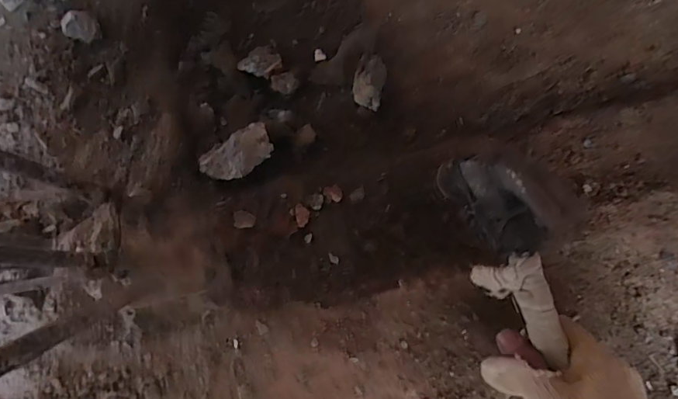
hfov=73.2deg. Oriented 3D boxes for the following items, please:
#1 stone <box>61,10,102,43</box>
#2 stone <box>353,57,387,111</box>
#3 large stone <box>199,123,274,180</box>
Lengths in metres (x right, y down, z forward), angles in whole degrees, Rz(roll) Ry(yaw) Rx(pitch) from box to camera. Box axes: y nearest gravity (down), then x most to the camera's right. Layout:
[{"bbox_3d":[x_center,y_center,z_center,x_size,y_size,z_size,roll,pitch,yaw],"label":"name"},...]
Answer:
[{"bbox_3d":[-0.280,-0.185,0.498,0.034,0.024,0.035,-1,78,2],"label":"stone"},{"bbox_3d":[0.033,-0.128,0.481,0.032,0.049,0.056,12,79,5],"label":"stone"},{"bbox_3d":[-0.103,-0.043,0.473,0.075,0.031,0.045,-32,79,-4],"label":"large stone"}]

